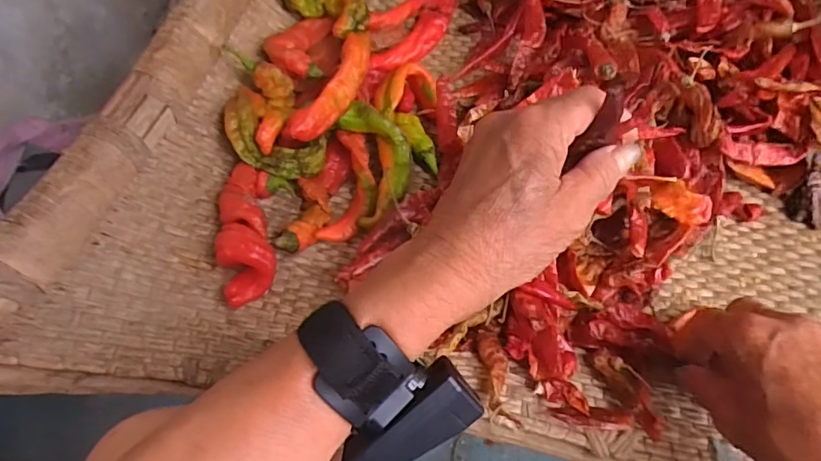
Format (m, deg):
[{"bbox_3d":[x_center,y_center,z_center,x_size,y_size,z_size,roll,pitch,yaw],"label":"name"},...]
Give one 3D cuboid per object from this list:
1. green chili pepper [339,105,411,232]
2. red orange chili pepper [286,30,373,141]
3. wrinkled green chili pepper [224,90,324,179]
[{"bbox_3d":[-0.025,-0.054,0.415,0.050,0.021,0.103,-7,58,-3],"label":"green chili pepper"},{"bbox_3d":[-0.057,-0.112,0.410,0.025,0.019,0.113,21,61,14],"label":"red orange chili pepper"},{"bbox_3d":[-0.101,-0.067,0.398,0.080,0.017,0.047,32,60,-16],"label":"wrinkled green chili pepper"}]

